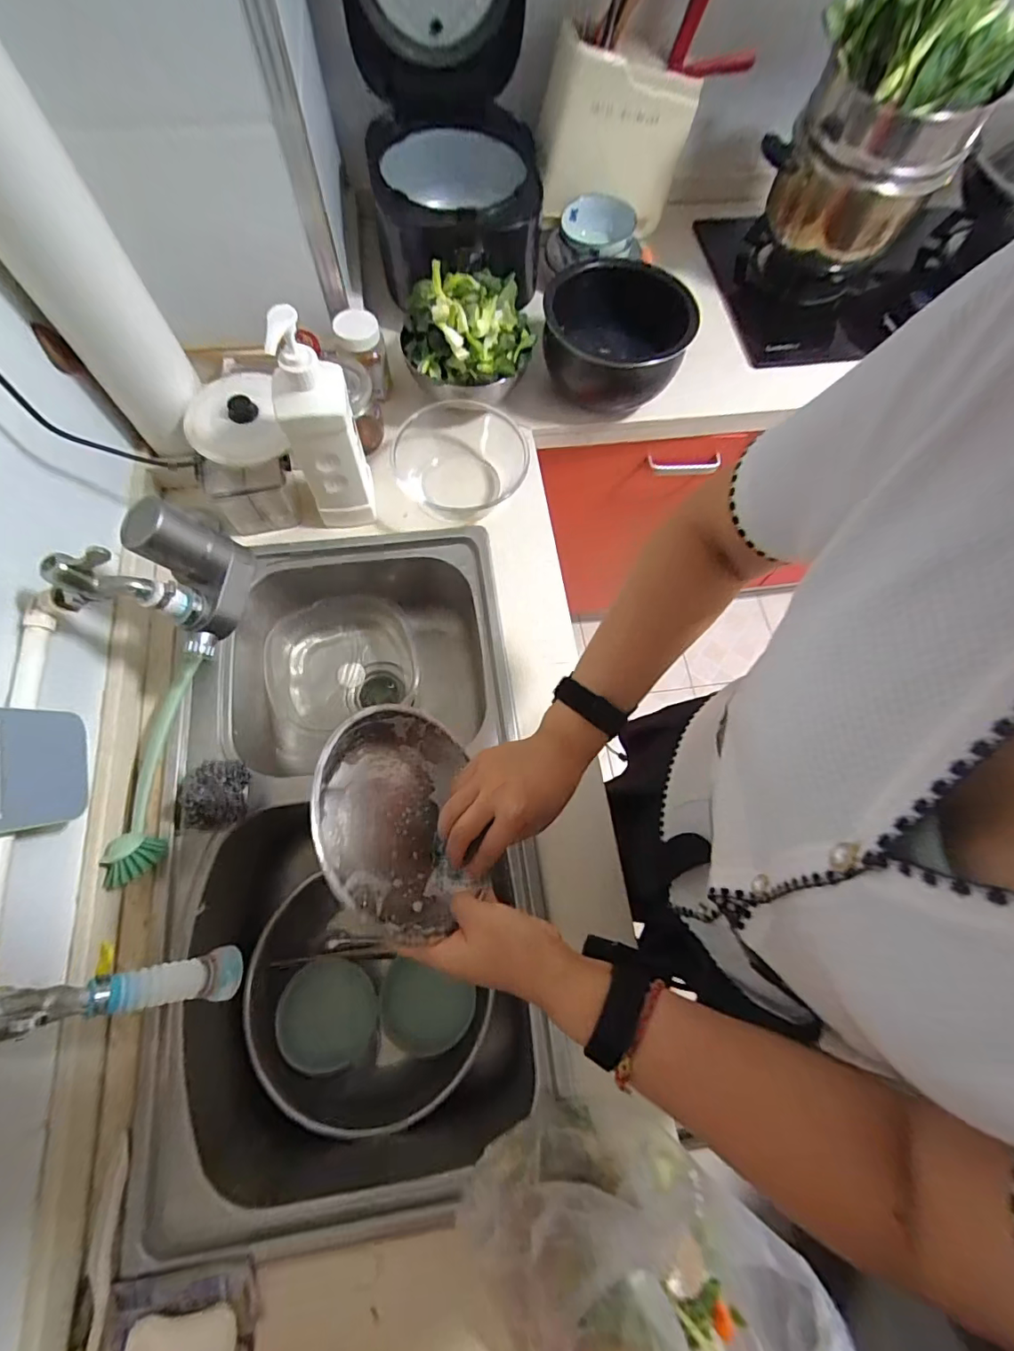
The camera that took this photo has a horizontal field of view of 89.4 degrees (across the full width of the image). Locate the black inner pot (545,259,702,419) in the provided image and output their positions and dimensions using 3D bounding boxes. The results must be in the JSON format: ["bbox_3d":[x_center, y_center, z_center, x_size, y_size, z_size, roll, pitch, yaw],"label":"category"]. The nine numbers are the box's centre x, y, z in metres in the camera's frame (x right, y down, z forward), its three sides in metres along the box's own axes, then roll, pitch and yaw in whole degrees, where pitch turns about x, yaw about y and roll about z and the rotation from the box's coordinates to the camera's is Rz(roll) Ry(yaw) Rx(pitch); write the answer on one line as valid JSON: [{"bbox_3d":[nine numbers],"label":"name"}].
[{"bbox_3d":[0.178,-0.542,0.811,0.206,0.126,0.223,1,69,-2],"label":"black inner pot"}]

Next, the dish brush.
[{"bbox_3d":[-0.410,0.100,0.598,0.062,0.049,0.270,0,69,-2],"label":"dish brush"}]

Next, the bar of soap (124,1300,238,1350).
[{"bbox_3d":[-0.275,0.568,0.434,0.083,0.024,0.036,14,68,-17],"label":"bar of soap"}]

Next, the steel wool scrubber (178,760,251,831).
[{"bbox_3d":[-0.332,0.132,0.589,0.065,0.046,0.079,-4,70,-4],"label":"steel wool scrubber"}]

